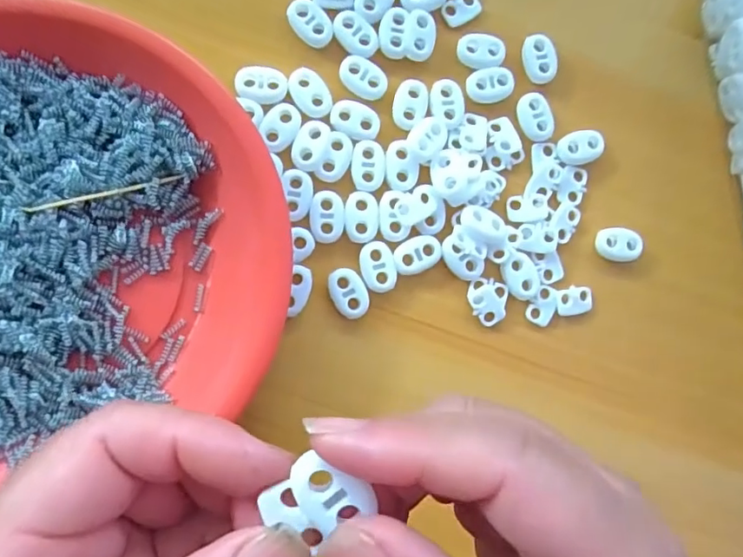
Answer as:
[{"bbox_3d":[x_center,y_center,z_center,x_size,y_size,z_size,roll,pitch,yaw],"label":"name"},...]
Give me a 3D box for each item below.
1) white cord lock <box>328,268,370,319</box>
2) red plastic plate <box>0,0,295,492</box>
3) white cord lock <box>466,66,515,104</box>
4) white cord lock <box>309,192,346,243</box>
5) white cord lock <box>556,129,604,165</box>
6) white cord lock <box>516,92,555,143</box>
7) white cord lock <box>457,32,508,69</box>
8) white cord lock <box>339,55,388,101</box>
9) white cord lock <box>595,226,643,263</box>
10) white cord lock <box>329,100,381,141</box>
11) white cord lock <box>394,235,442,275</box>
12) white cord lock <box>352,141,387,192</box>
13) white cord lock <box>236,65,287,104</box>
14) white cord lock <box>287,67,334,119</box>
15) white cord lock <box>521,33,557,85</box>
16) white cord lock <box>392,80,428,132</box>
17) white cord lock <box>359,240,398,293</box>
[{"bbox_3d":[-0.010,0.006,0.237,0.015,0.004,0.022,-24,92,-10],"label":"white cord lock"},{"bbox_3d":[-0.131,-0.018,0.206,0.184,0.020,0.174,0,88,-10],"label":"red plastic plate"},{"bbox_3d":[0.055,-0.089,0.248,0.022,0.004,0.015,-16,91,-10],"label":"white cord lock"},{"bbox_3d":[-0.019,-0.027,0.234,0.015,0.004,0.022,0,88,-10],"label":"white cord lock"},{"bbox_3d":[0.098,-0.061,0.253,0.021,0.004,0.015,-19,91,-10],"label":"white cord lock"},{"bbox_3d":[0.076,-0.074,0.251,0.015,0.004,0.022,-18,91,-10],"label":"white cord lock"},{"bbox_3d":[0.051,-0.104,0.249,0.022,0.004,0.016,1,88,-10],"label":"white cord lock"},{"bbox_3d":[-0.003,-0.089,0.239,0.022,0.004,0.016,31,83,-7],"label":"white cord lock"},{"bbox_3d":[0.116,-0.016,0.254,0.020,0.006,0.016,-2,88,-10],"label":"white cord lock"},{"bbox_3d":[-0.007,-0.070,0.237,0.021,0.004,0.016,9,86,-9],"label":"white cord lock"},{"bbox_3d":[0.021,-0.011,0.239,0.022,0.004,0.014,-22,92,-10],"label":"white cord lock"},{"bbox_3d":[-0.001,-0.050,0.238,0.015,0.004,0.022,8,86,-9],"label":"white cord lock"},{"bbox_3d":[-0.047,-0.084,0.234,0.022,0.004,0.016,-3,88,-10],"label":"white cord lock"},{"bbox_3d":[-0.026,-0.081,0.236,0.015,0.004,0.023,-30,93,-10],"label":"white cord lock"},{"bbox_3d":[0.079,-0.103,0.252,0.015,0.004,0.022,-16,90,-10],"label":"white cord lock"},{"bbox_3d":[0.018,-0.078,0.242,0.015,0.004,0.023,11,86,-9],"label":"white cord lock"},{"bbox_3d":[0.003,-0.005,0.236,0.015,0.004,0.022,-16,91,-10],"label":"white cord lock"}]

